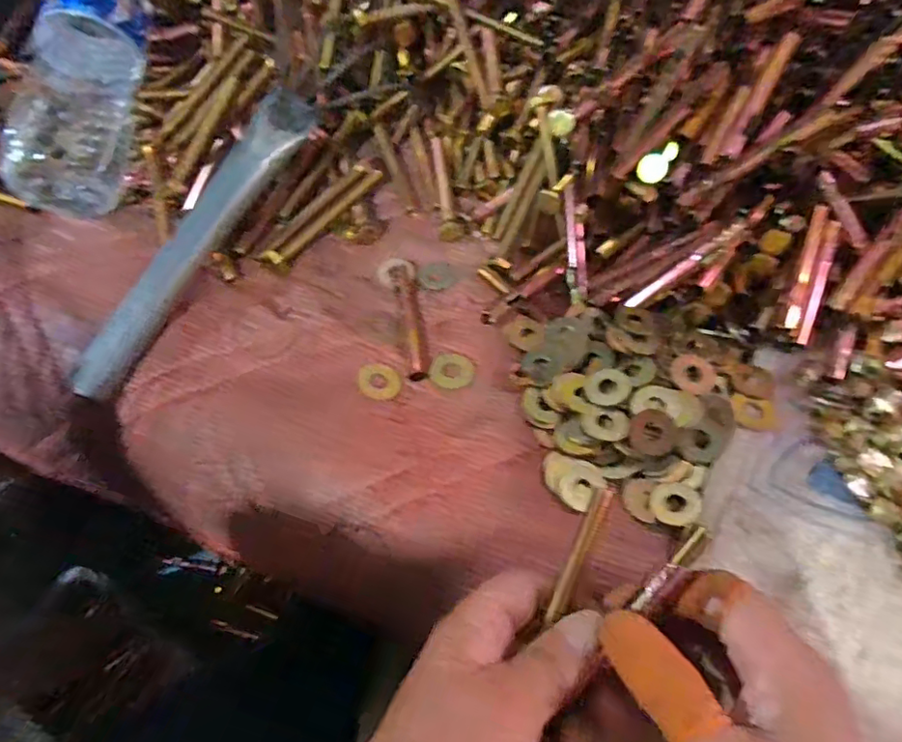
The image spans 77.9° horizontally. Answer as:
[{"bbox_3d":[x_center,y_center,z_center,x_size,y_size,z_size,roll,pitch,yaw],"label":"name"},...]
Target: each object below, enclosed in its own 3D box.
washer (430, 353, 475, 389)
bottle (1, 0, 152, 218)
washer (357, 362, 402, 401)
[{"bbox_3d":[0.001,0.000,0.326,0.024,0.004,0.023,1,58,-1],"label":"washer"},{"bbox_3d":[-0.248,-0.214,0.382,0.065,0.063,0.217,-1,61,0],"label":"bottle"},{"bbox_3d":[-0.041,0.006,0.320,0.025,0.005,0.024,1,58,-1],"label":"washer"}]

